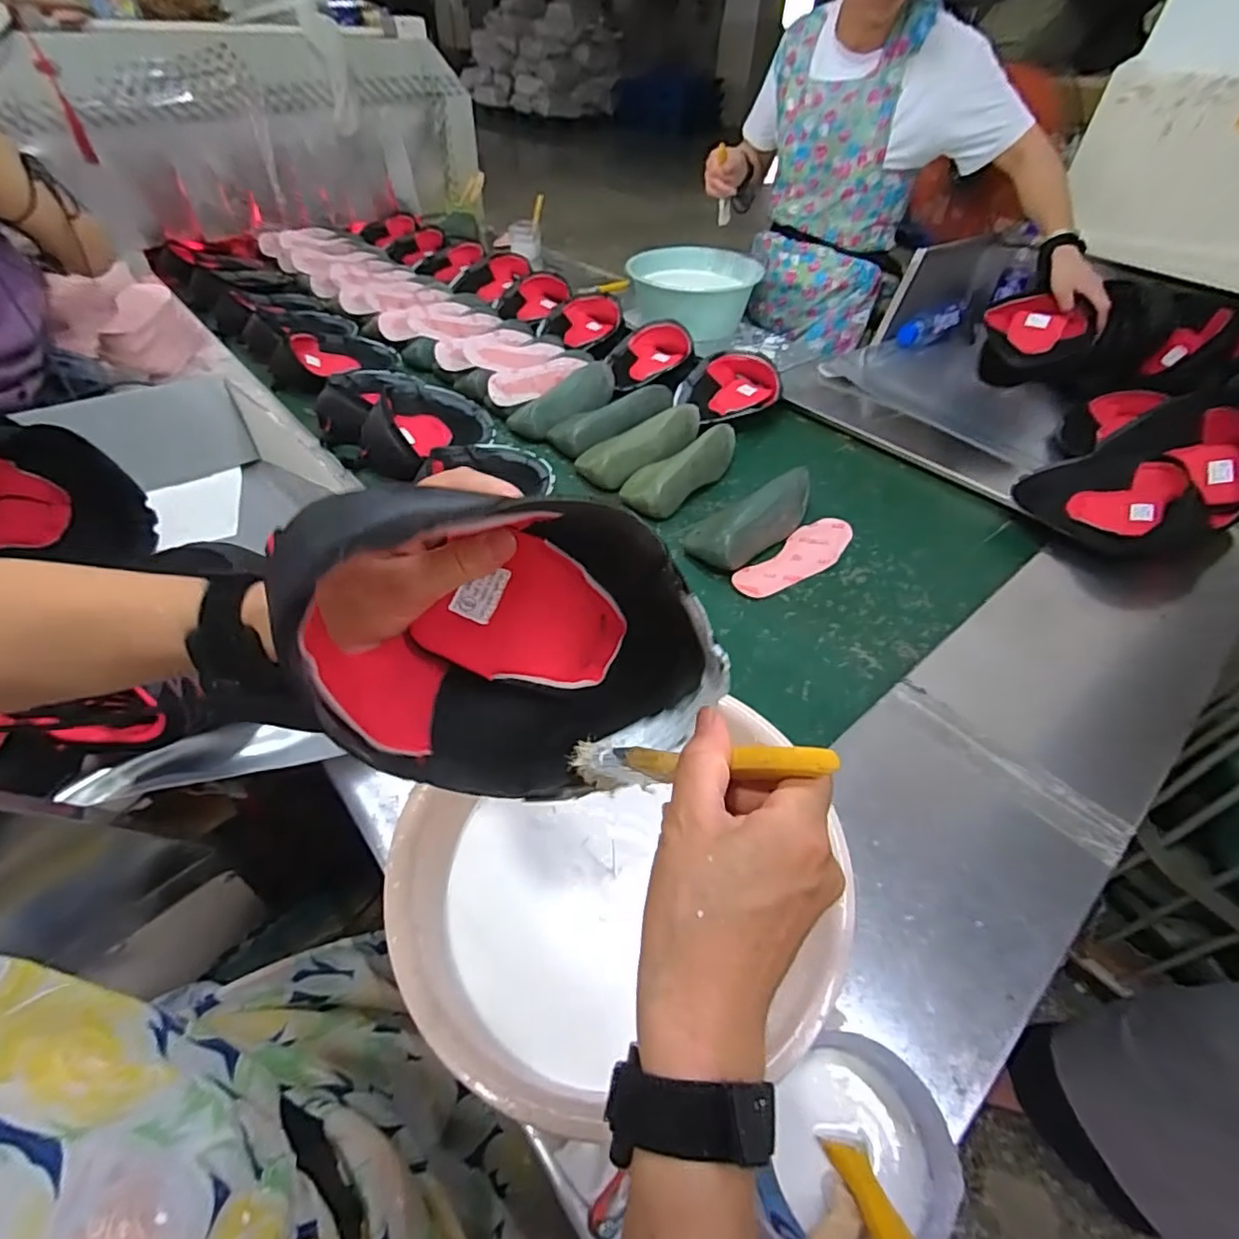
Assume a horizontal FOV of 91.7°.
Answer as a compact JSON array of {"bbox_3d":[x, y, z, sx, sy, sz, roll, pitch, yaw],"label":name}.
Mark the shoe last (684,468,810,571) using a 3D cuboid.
[{"bbox_3d":[0.195,-0.149,0.895,0.095,0.068,0.239,35,54,28],"label":"shoe last"}]

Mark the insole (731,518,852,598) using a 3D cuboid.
[{"bbox_3d":[0.267,-0.094,0.887,0.077,0.011,0.244,36,55,28],"label":"insole"}]

